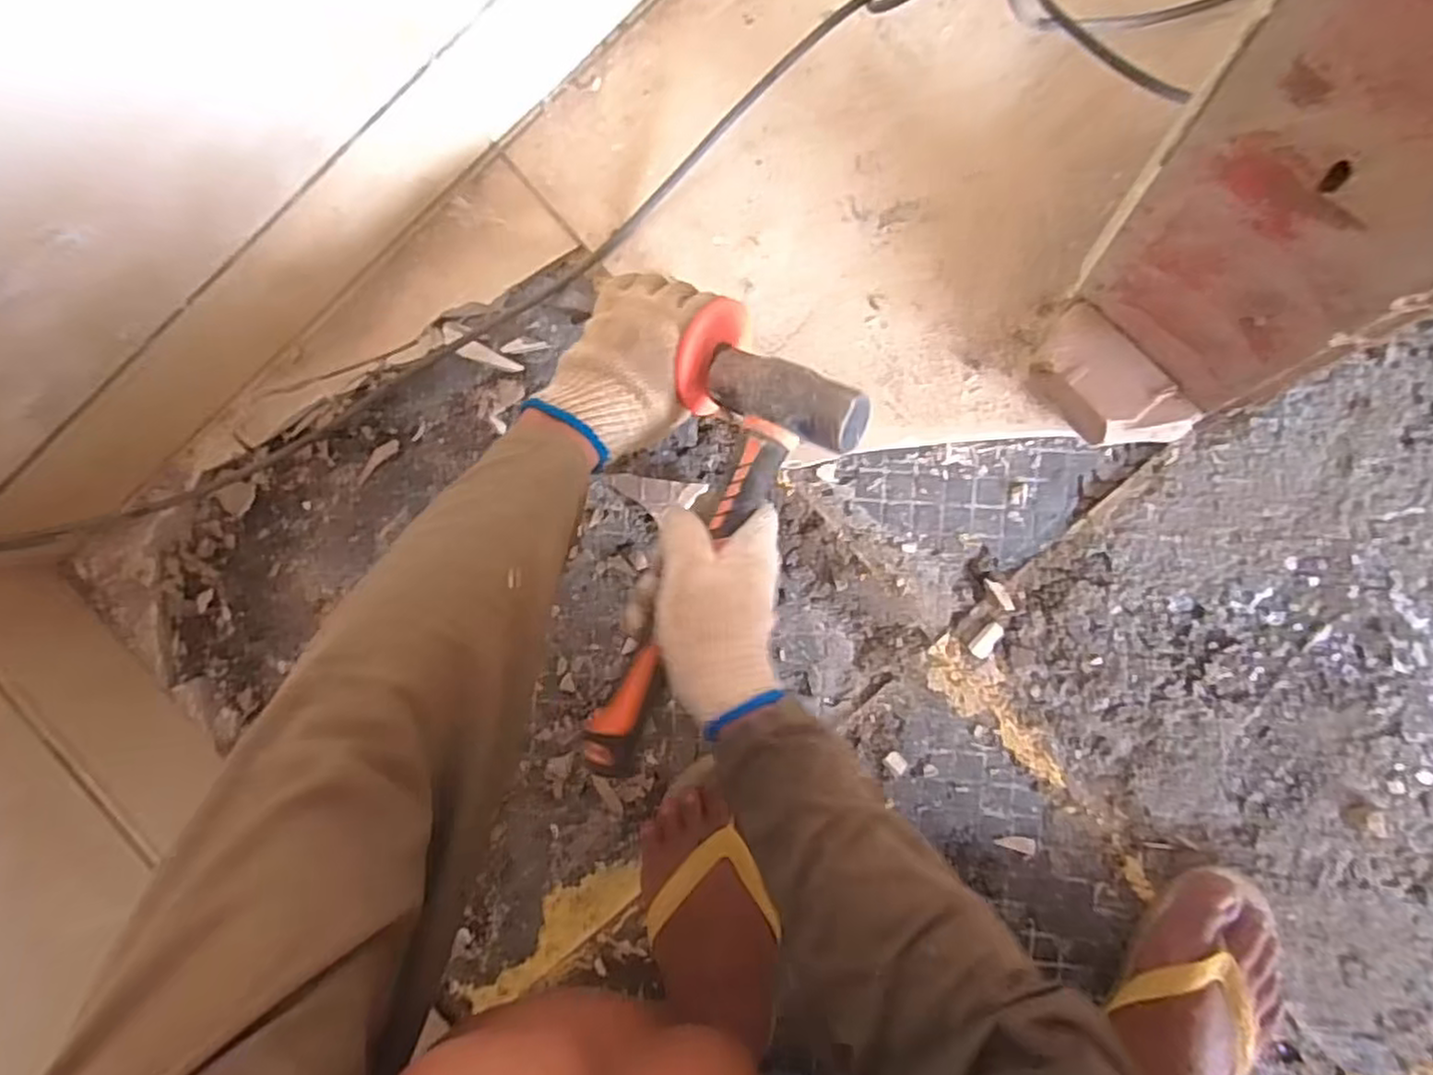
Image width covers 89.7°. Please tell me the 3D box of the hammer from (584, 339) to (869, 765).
[{"bbox_3d":[-0.006,0.022,0.457,0.098,0.045,0.274,26,90,29],"label":"hammer"}]

